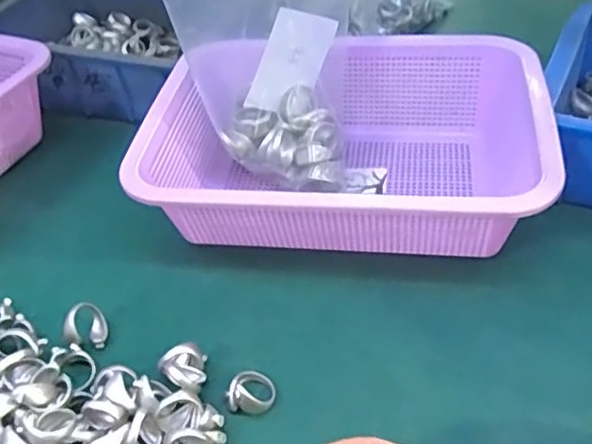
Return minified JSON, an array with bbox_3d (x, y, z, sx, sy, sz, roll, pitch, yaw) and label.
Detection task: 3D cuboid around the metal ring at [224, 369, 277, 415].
[{"bbox_3d":[-0.025,0.094,0.342,0.023,0.018,0.024,-4,44,4],"label":"metal ring"}]

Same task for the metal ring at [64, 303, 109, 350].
[{"bbox_3d":[-0.129,0.063,0.382,0.009,0.026,0.027,-12,68,47],"label":"metal ring"}]

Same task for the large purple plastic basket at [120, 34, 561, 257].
[{"bbox_3d":[0.032,-0.052,0.439,0.261,0.080,0.173,3,44,11],"label":"large purple plastic basket"}]

